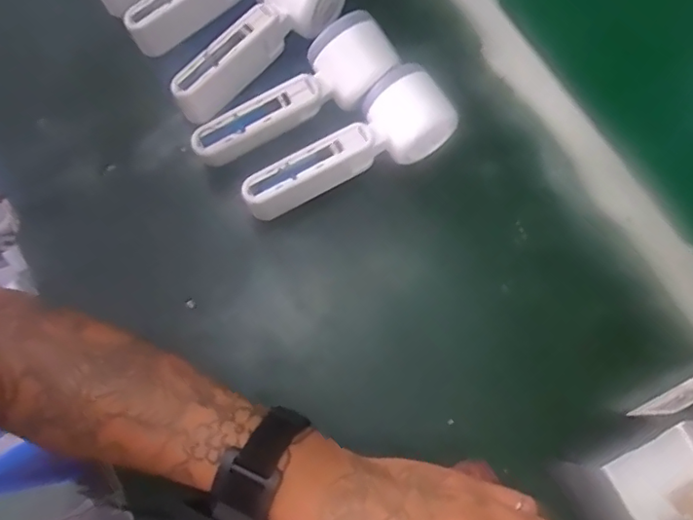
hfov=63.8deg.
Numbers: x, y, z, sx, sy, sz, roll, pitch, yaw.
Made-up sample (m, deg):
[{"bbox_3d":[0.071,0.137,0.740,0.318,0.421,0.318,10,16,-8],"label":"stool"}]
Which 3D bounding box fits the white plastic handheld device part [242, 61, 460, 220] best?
[{"bbox_3d":[0.004,-0.078,0.409,0.161,0.045,0.054,-35,76,-12],"label":"white plastic handheld device part"}]

